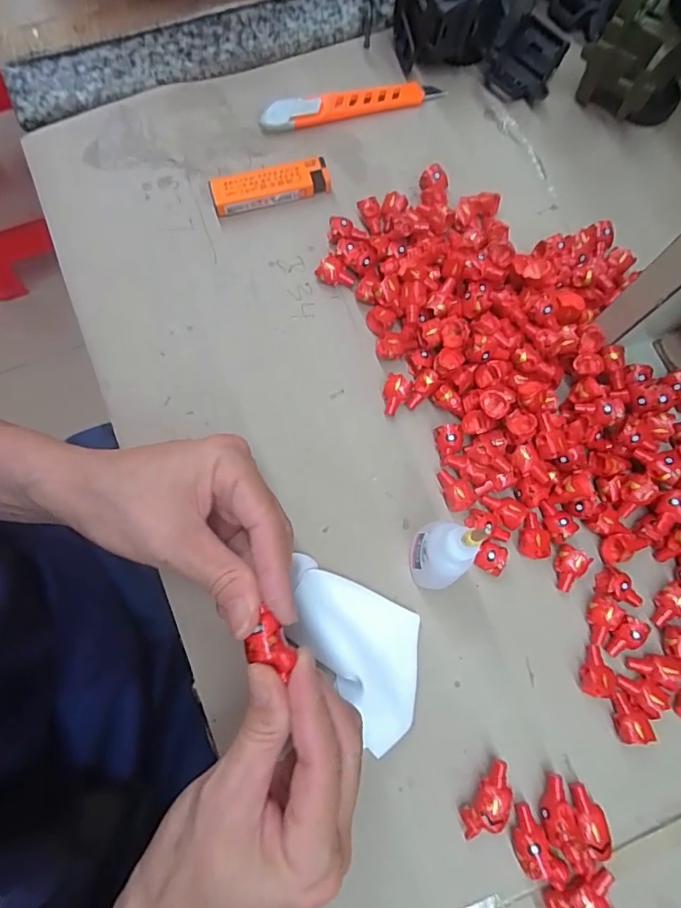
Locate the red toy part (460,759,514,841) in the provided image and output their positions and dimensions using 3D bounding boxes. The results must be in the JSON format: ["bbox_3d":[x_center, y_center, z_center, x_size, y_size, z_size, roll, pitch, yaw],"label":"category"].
[{"bbox_3d":[0.076,0.178,0.257,0.017,0.014,0.038,37,78,8],"label":"red toy part"}]

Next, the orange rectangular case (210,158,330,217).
[{"bbox_3d":[-0.048,-0.183,0.344,0.079,0.015,0.021,-15,76,-5],"label":"orange rectangular case"}]

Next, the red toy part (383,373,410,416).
[{"bbox_3d":[0.034,-0.036,0.311,0.015,0.013,0.023,8,75,1],"label":"red toy part"}]

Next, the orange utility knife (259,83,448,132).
[{"bbox_3d":[0.009,-0.254,0.366,0.134,0.012,0.018,-11,76,-4],"label":"orange utility knife"}]

